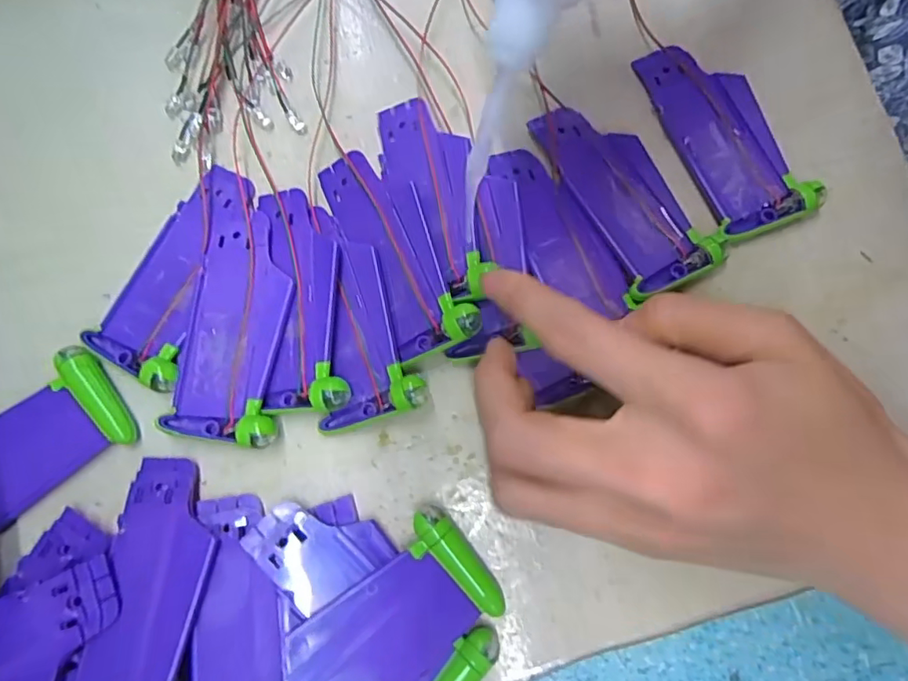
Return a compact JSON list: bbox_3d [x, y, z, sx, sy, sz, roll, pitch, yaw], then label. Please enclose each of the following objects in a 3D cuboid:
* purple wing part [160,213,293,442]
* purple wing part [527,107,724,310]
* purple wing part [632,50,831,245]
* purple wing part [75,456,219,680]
[{"bbox_3d":[-0.083,-0.007,0.210,0.041,0.009,0.088,7,79,2],"label":"purple wing part"},{"bbox_3d":[0.068,-0.060,0.219,0.040,0.009,0.087,-24,80,-4],"label":"purple wing part"},{"bbox_3d":[0.111,-0.086,0.223,0.038,0.009,0.088,-21,80,-3],"label":"purple wing part"},{"bbox_3d":[-0.105,0.086,0.185,0.040,0.007,0.090,-1,65,0],"label":"purple wing part"}]

